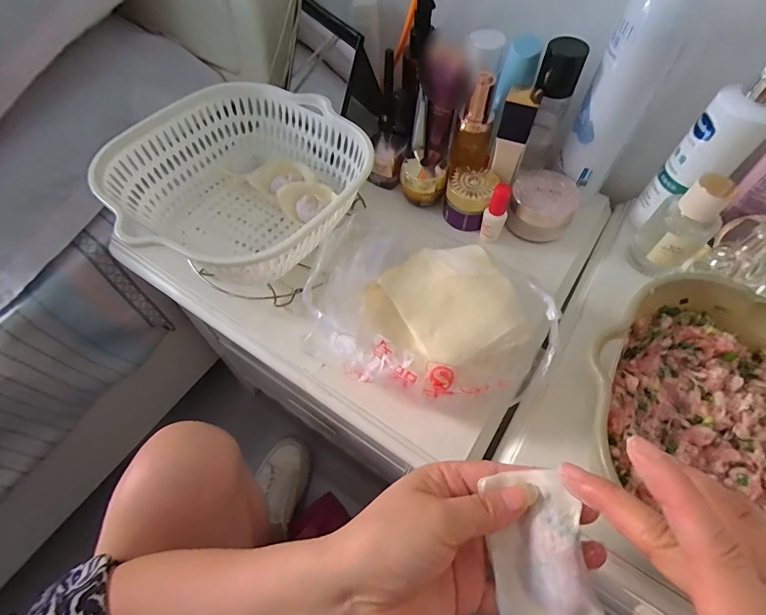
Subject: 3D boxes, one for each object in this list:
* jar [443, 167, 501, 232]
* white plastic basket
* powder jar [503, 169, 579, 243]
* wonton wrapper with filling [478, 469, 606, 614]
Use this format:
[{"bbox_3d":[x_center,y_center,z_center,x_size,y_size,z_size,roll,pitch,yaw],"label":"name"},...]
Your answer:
[{"bbox_3d":[0.094,-0.122,0.442,0.050,0.045,0.059,23,61,13],"label":"jar"},{"bbox_3d":[-0.131,-0.114,0.393,0.212,0.082,0.229,26,62,14],"label":"white plastic basket"},{"bbox_3d":[0.169,-0.111,0.430,0.066,0.042,0.066,0,59,-1],"label":"powder jar"},{"bbox_3d":[0.084,0.135,0.214,0.047,0.026,0.087,-5,59,-4],"label":"wonton wrapper with filling"}]

